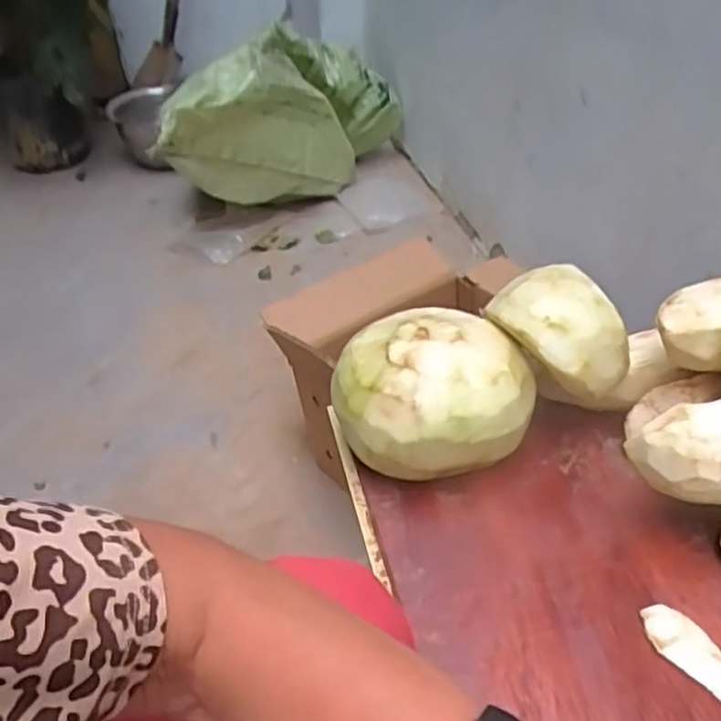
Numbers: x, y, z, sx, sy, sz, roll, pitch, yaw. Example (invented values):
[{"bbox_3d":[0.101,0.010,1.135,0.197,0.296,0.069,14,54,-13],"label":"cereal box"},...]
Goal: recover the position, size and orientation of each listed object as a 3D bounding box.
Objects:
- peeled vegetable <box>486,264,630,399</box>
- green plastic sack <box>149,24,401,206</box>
[{"bbox_3d":[0.140,-0.021,0.519,0.069,0.072,0.093,-29,43,-30],"label":"peeled vegetable"},{"bbox_3d":[-0.167,-0.469,1.386,0.435,0.299,0.223,-17,38,-17],"label":"green plastic sack"}]

